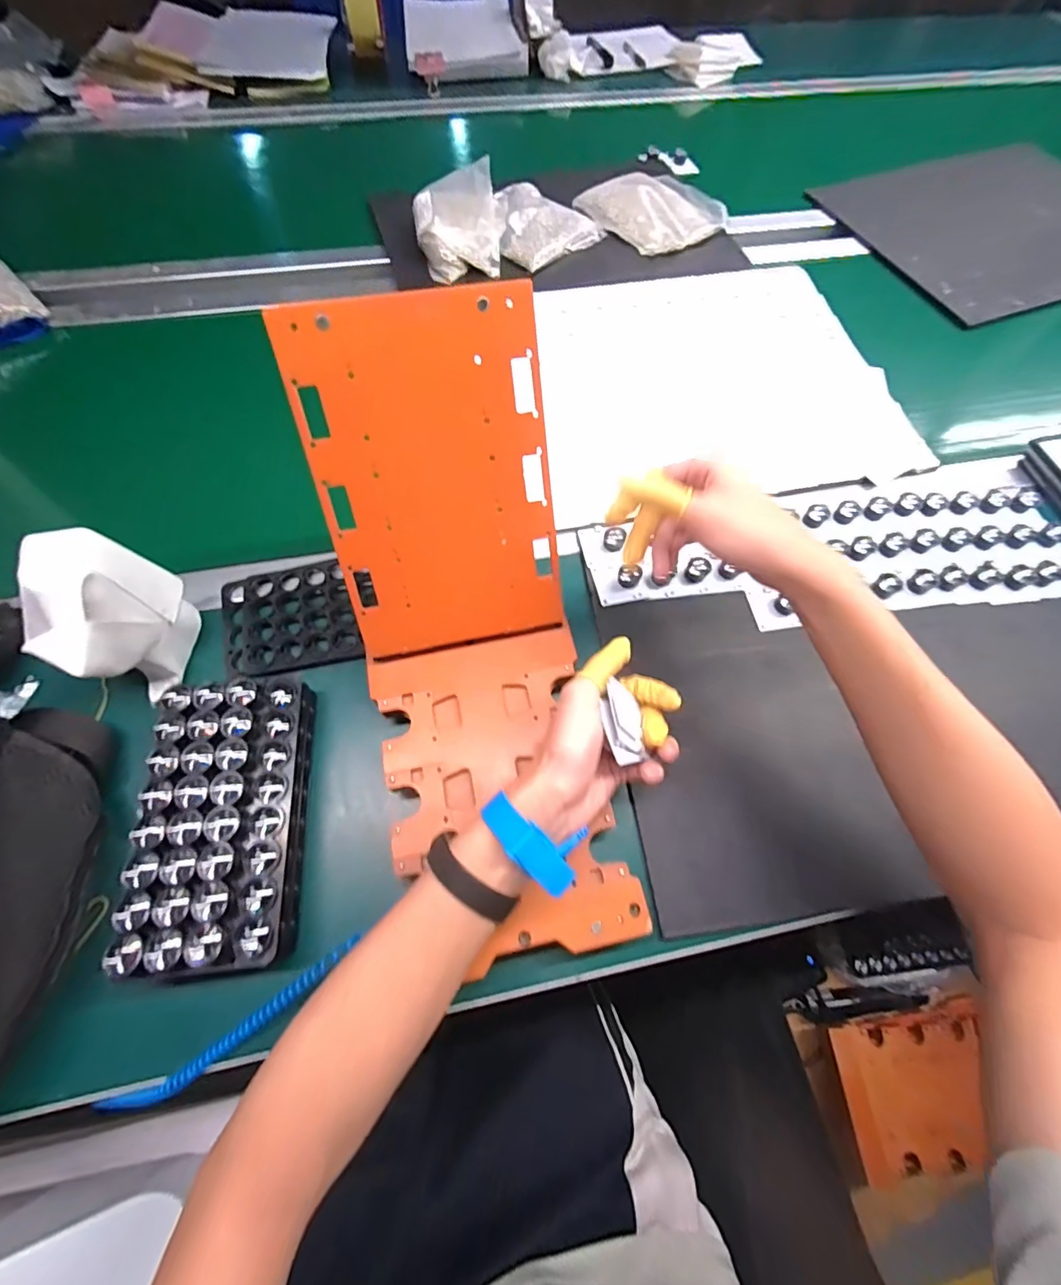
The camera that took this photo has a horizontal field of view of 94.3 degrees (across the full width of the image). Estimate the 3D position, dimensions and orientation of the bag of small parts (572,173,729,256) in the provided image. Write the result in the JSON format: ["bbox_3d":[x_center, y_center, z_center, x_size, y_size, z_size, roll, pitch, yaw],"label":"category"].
[{"bbox_3d":[0.178,-0.631,0.713,0.165,0.034,0.170,-31,71,-15],"label":"bag of small parts"}]

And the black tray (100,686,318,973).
[{"bbox_3d":[-0.219,0.124,0.354,0.097,0.046,0.191,-5,66,-4],"label":"black tray"}]

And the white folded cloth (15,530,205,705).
[{"bbox_3d":[-0.320,-0.018,0.377,0.061,0.118,0.098,10,66,2],"label":"white folded cloth"}]

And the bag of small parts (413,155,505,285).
[{"bbox_3d":[-0.098,-0.574,0.672,0.113,0.050,0.171,-10,67,-7],"label":"bag of small parts"}]

